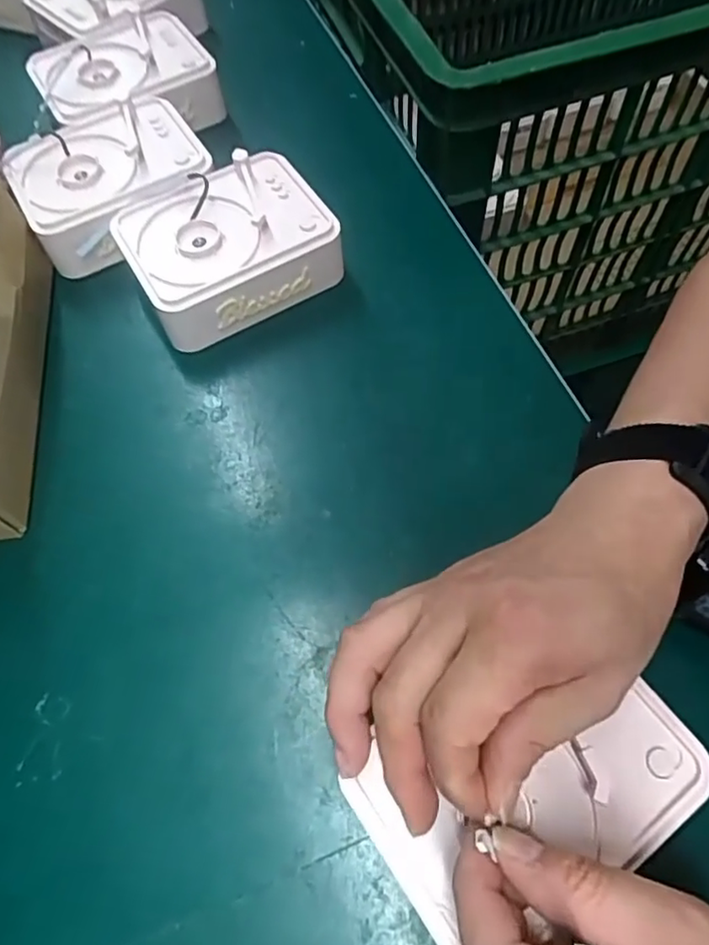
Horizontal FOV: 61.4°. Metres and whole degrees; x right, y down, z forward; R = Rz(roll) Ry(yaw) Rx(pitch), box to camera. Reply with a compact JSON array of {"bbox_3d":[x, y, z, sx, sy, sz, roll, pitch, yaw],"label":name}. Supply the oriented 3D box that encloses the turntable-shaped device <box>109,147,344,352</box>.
[{"bbox_3d":[-0.079,-0.145,0.394,0.127,0.050,0.106,-28,66,-11],"label":"turntable-shaped device"}]

